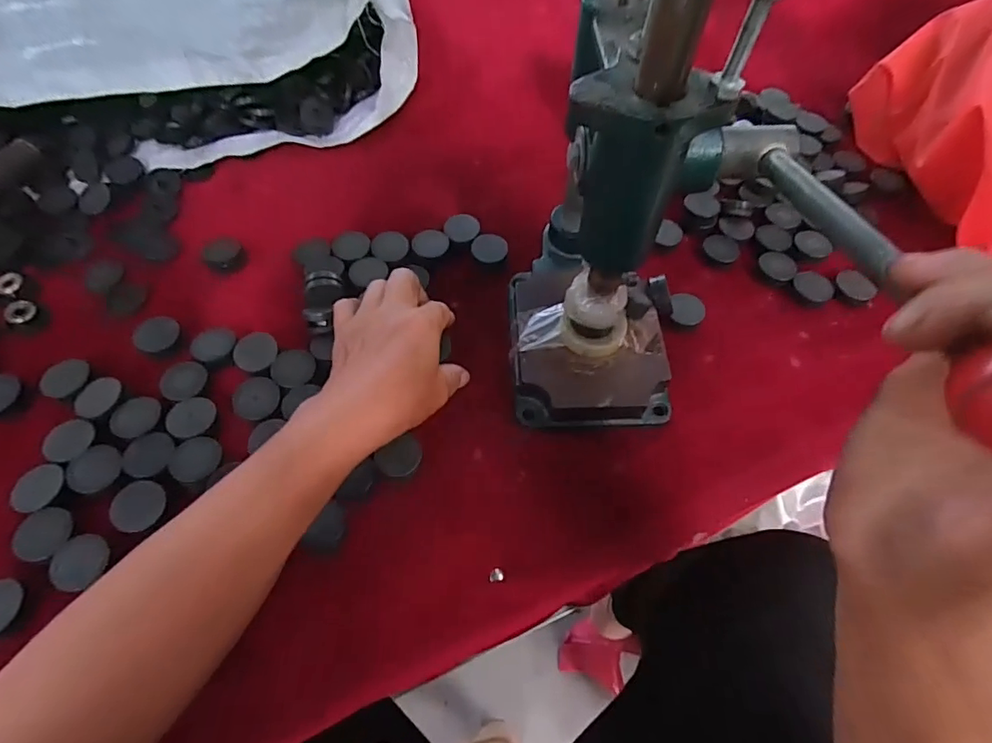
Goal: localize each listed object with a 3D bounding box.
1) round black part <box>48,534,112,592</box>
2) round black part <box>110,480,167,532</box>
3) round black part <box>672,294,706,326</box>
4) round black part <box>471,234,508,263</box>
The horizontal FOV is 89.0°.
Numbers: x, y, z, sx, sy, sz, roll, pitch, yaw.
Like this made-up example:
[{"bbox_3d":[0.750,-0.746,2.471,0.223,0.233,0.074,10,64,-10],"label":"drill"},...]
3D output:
[{"bbox_3d":[-0.262,0.120,0.318,0.033,0.004,0.032,0,59,0],"label":"round black part"},{"bbox_3d":[-0.236,0.089,0.334,0.034,0.006,0.032,0,59,0],"label":"round black part"},{"bbox_3d":[0.164,-0.053,0.431,0.029,0.004,0.028,1,70,-3],"label":"round black part"},{"bbox_3d":[-0.005,-0.112,0.455,0.031,0.004,0.033,0,59,0],"label":"round black part"}]

